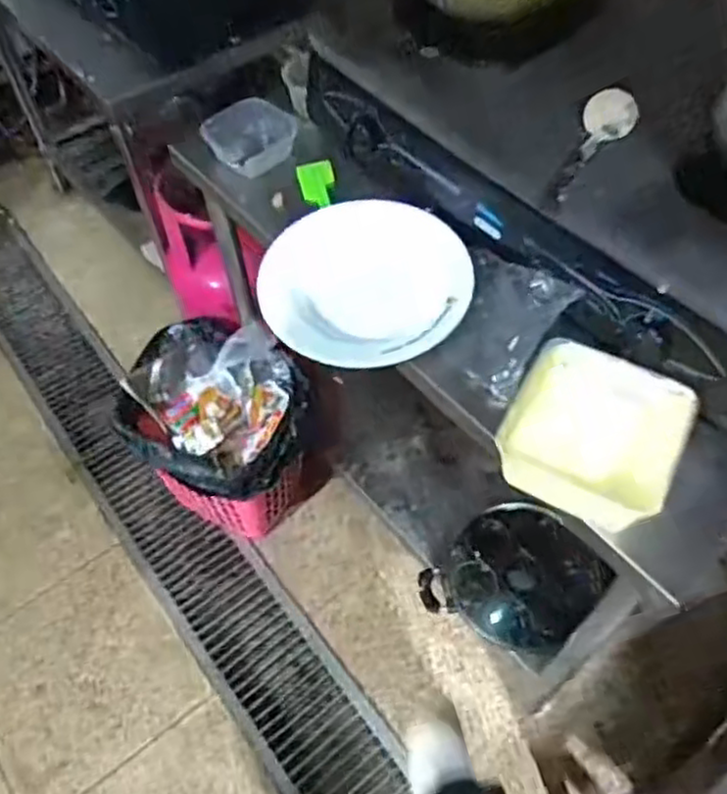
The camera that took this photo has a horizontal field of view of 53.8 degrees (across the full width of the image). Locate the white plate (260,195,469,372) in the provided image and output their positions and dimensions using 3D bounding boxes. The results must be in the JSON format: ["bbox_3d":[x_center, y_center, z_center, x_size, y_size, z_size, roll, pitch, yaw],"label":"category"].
[{"bbox_3d":[0.003,-0.135,0.832,0.239,0.051,0.202,-6,57,-3],"label":"white plate"}]

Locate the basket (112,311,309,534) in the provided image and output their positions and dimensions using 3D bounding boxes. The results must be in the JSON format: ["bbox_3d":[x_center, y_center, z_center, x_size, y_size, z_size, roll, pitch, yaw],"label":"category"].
[{"bbox_3d":[-0.295,0.098,1.473,0.299,0.378,0.384,-39,64,-22],"label":"basket"}]

